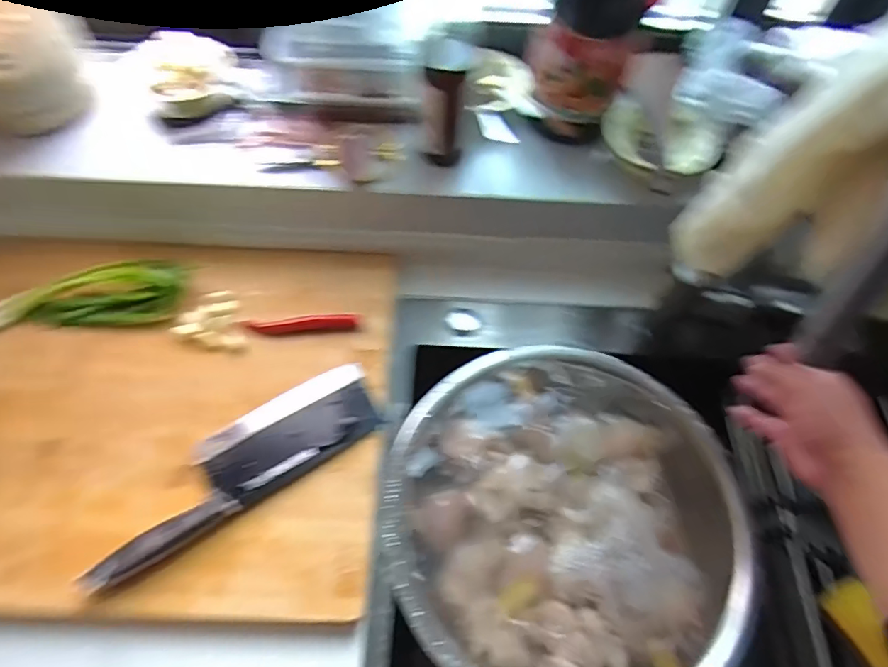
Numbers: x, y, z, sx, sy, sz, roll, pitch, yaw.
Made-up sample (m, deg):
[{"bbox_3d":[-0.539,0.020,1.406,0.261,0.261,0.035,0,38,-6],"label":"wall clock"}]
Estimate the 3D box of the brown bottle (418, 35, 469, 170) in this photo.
[{"bbox_3d":[-0.001,-0.239,0.559,0.043,0.135,0.048,2,61,-2],"label":"brown bottle"}]

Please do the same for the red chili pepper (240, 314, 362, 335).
[{"bbox_3d":[-0.161,-0.010,0.593,0.129,0.014,0.020,-4,61,-5],"label":"red chili pepper"}]

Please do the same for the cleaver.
[{"bbox_3d":[-0.201,0.128,0.517,0.291,0.030,0.089,-32,67,-18],"label":"cleaver"}]

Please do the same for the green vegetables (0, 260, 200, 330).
[{"bbox_3d":[-0.405,-0.050,0.592,0.223,0.023,0.090,-5,61,-5],"label":"green vegetables"}]

